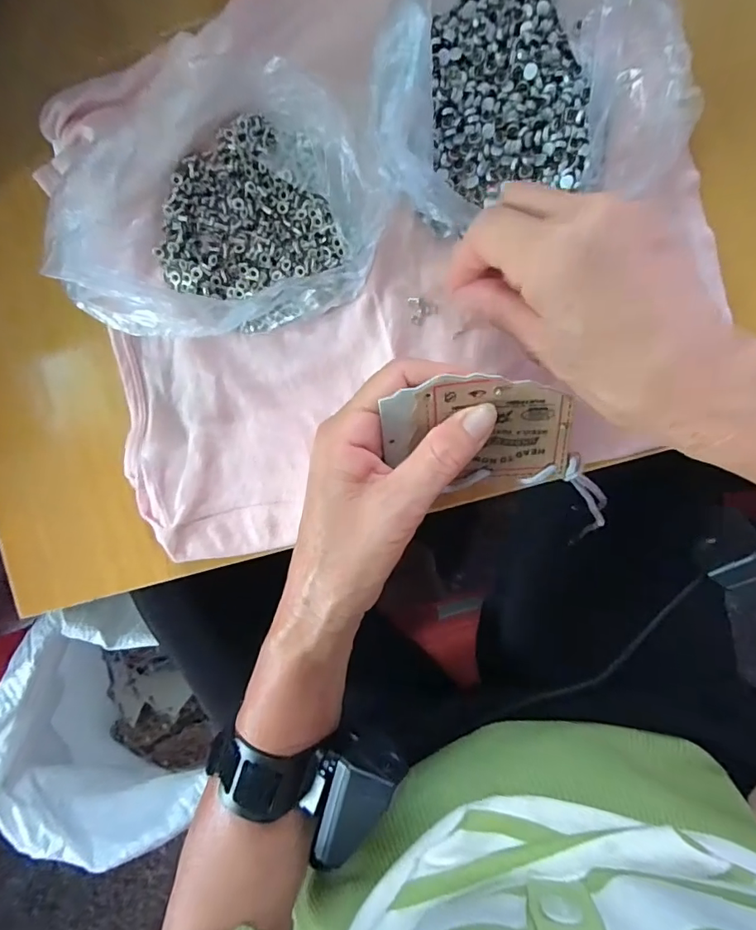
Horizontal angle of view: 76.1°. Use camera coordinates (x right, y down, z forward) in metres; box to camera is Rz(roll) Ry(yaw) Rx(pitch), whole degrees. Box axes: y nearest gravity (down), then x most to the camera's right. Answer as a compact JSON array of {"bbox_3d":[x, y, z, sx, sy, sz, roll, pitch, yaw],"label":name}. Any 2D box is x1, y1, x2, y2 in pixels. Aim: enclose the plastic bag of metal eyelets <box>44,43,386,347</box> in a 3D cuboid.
[{"bbox_3d":[-0.071,-0.131,0.235,0.144,0.046,0.146,10,96,2],"label":"plastic bag of metal eyelets"}]

